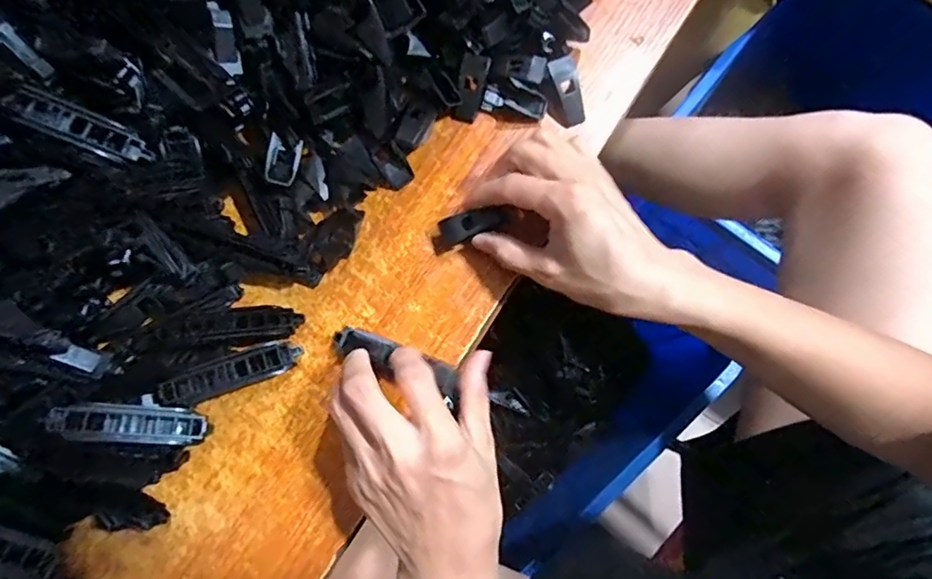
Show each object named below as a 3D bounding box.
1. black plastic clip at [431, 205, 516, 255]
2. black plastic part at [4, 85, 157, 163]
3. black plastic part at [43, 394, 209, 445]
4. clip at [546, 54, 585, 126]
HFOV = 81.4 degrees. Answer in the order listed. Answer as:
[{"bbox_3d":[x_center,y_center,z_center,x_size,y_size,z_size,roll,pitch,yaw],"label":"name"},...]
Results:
[{"bbox_3d":[0.003,-0.040,0.337,0.055,0.010,0.017,-20,79,15],"label":"black plastic clip"},{"bbox_3d":[-0.195,-0.083,0.278,0.062,0.004,0.020,23,78,-28],"label":"black plastic part"},{"bbox_3d":[-0.185,0.072,0.300,0.075,0.010,0.023,11,78,-27],"label":"black plastic part"},{"bbox_3d":[0.064,-0.129,0.355,0.021,0.018,0.039,-15,79,-3],"label":"clip"}]

